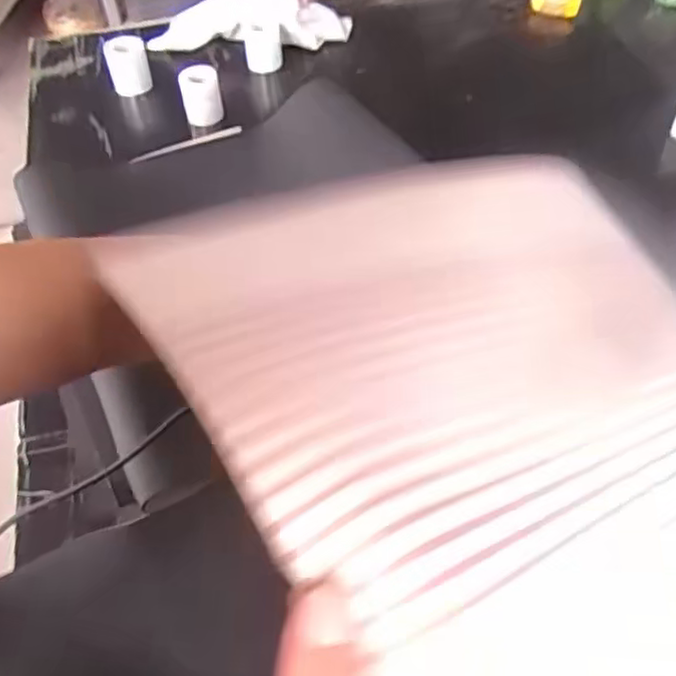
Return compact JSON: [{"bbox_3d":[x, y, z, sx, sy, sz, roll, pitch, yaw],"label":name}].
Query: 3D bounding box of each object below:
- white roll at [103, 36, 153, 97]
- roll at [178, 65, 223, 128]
[{"bbox_3d":[-0.325,-0.420,1.034,0.061,0.071,0.059,-2,54,3],"label":"white roll"},{"bbox_3d":[-0.199,-0.353,0.971,0.056,0.070,0.046,-14,54,-6],"label":"roll"}]

